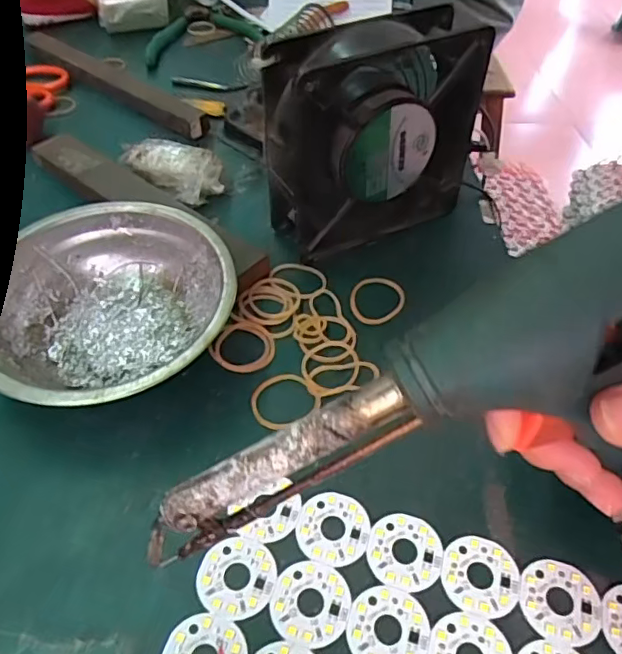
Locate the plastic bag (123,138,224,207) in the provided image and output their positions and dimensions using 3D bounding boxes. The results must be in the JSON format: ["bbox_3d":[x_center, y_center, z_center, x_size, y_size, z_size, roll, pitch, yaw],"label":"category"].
[{"bbox_3d":[-0.094,-0.110,0.387,0.066,0.028,0.033,28,54,21],"label":"plastic bag"}]

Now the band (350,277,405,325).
[{"bbox_3d":[0.039,-0.016,0.327,0.031,0.004,0.035,6,49,4],"label":"band"}]

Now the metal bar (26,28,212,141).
[{"bbox_3d":[-0.173,-0.210,0.474,0.228,0.015,0.024,34,56,24],"label":"metal bar"}]

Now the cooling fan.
[{"bbox_3d":[0.035,-0.109,0.329,0.118,0.119,0.044,-22,53,-20],"label":"cooling fan"}]

